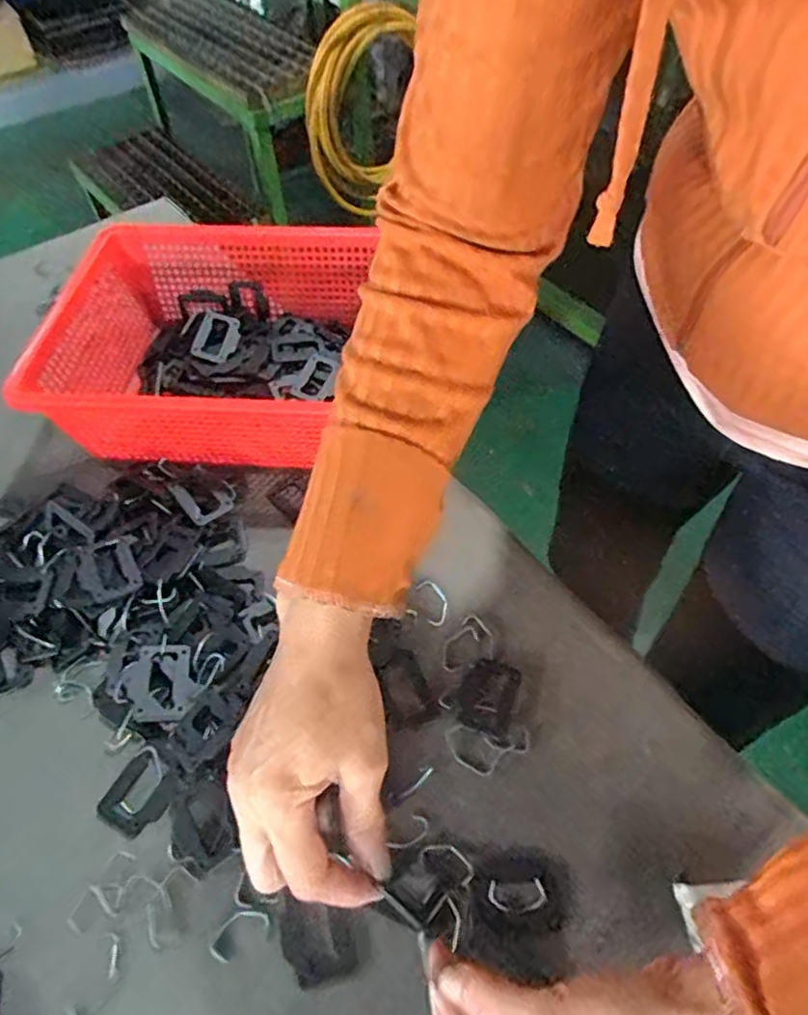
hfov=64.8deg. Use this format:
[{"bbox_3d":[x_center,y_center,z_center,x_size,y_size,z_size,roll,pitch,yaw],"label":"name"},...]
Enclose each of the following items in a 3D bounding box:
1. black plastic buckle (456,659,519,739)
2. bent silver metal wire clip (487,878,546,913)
[{"bbox_3d":[0.056,0.127,0.434,0.035,0.005,0.050,21,59,15],"label":"black plastic buckle"},{"bbox_3d":[0.065,0.222,0.364,0.033,0.004,0.016,-2,56,0],"label":"bent silver metal wire clip"}]

